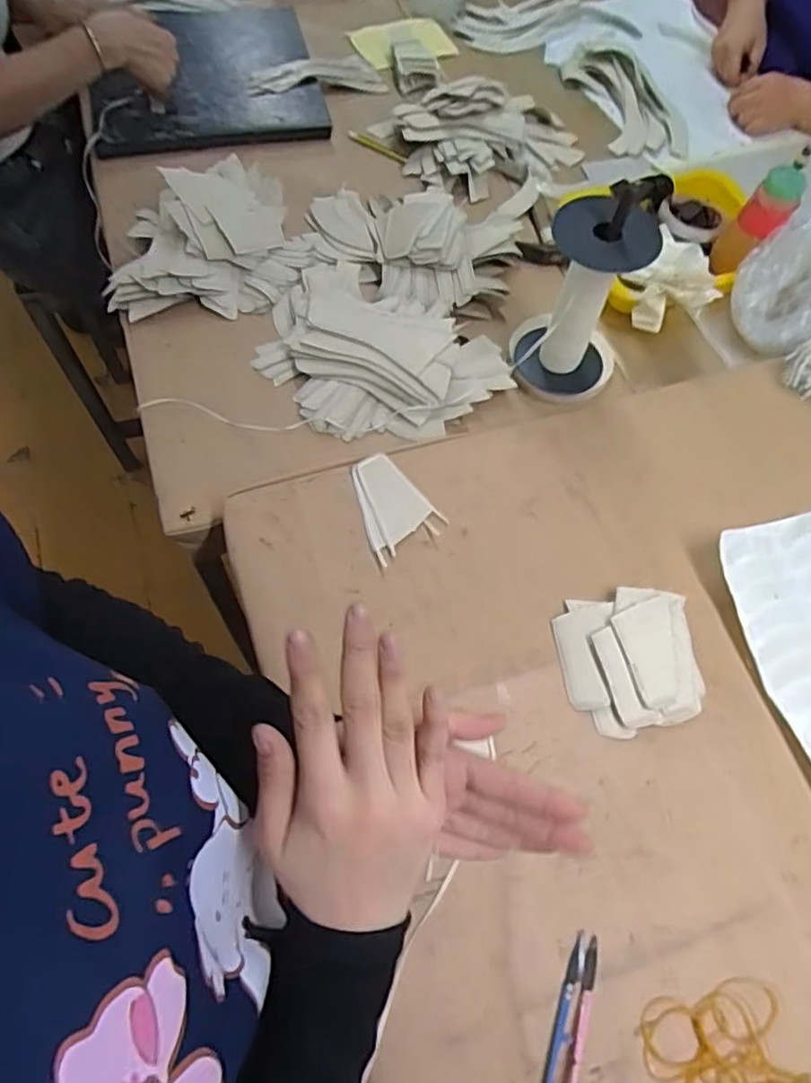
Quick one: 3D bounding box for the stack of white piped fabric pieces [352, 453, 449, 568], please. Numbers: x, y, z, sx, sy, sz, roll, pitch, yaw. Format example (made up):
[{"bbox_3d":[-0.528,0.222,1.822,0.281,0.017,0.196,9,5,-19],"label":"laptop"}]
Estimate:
[{"bbox_3d":[-0.016,-0.037,0.592,0.068,0.010,0.097,-27,69,-14],"label":"stack of white piped fabric pieces"}]

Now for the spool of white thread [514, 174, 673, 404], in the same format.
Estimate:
[{"bbox_3d":[0.175,-0.242,0.610,0.110,0.221,0.088,22,66,7],"label":"spool of white thread"}]

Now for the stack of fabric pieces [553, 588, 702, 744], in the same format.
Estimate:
[{"bbox_3d":[0.190,0.099,0.532,0.111,0.024,0.113,-7,66,-6],"label":"stack of fabric pieces"}]

